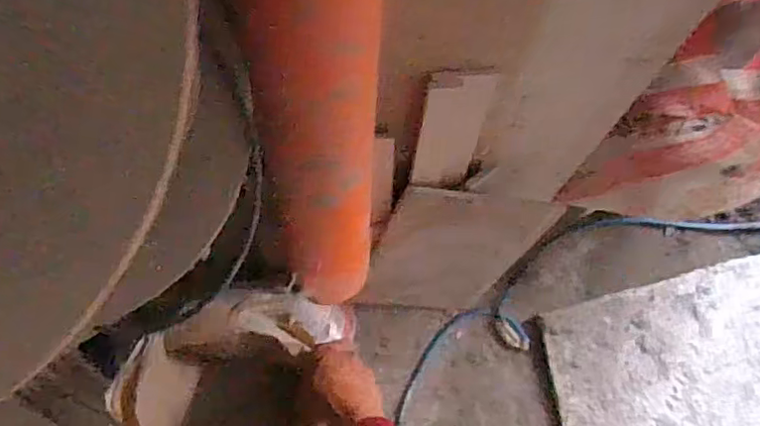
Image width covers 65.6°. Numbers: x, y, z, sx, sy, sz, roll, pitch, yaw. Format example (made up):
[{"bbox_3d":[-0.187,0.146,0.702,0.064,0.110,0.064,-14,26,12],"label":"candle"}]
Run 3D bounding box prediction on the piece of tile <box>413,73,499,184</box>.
[{"bbox_3d":[0.079,-0.089,0.654,0.073,0.177,0.009,-9,58,-8],"label":"piece of tile"}]

